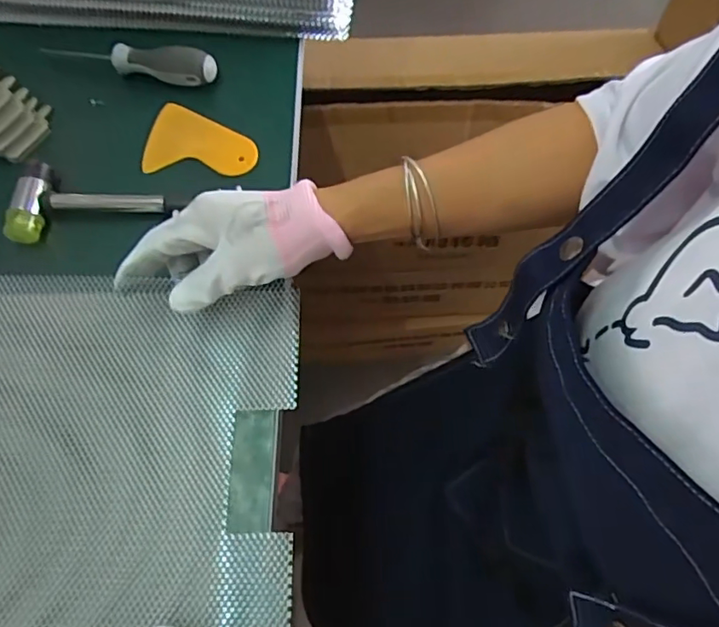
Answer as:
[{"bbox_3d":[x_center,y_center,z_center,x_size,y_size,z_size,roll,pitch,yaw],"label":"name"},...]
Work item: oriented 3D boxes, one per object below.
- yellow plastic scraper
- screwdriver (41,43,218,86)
[{"bbox_3d":[-0.127,-0.141,0.448,0.091,0.007,0.060,2,72,1],"label":"yellow plastic scraper"},{"bbox_3d":[-0.194,-0.211,0.462,0.151,0.022,0.024,9,68,5],"label":"screwdriver"}]

